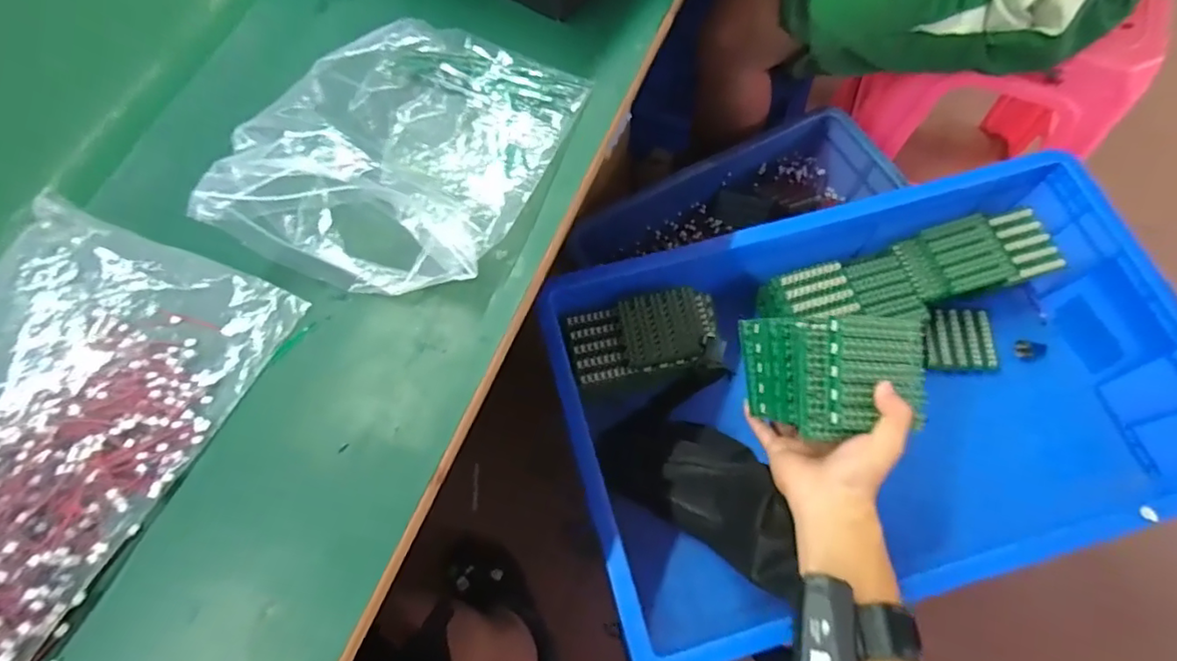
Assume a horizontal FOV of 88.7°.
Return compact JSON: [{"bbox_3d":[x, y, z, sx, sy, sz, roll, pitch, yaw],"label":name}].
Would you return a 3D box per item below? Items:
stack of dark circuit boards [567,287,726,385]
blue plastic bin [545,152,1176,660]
[{"bbox_3d":[0.067,0.011,0.671,0.143,0.073,0.100,-3,68,0],"label":"stack of dark circuit boards"},{"bbox_3d":[0.302,0.067,0.681,0.628,0.190,0.384,-15,69,-5],"label":"blue plastic bin"}]

